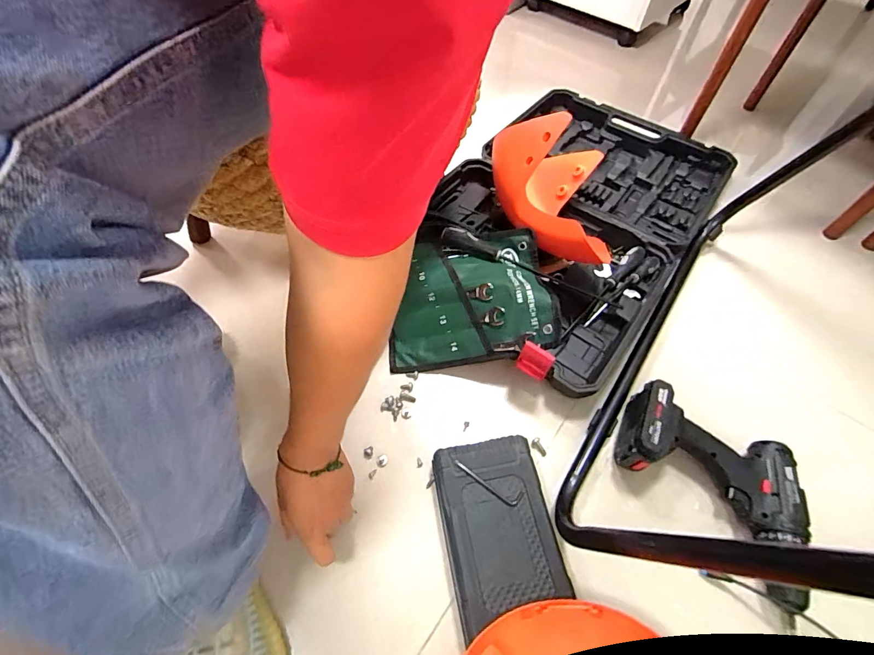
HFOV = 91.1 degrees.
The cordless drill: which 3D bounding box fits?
[{"bbox_3d":[0.315,0.180,0.497,0.209,0.067,0.161,27,61,15],"label":"cordless drill"}]

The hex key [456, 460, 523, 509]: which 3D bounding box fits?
[{"bbox_3d":[0.057,0.180,0.493,0.084,0.004,0.019,24,60,13],"label":"hex key"}]

